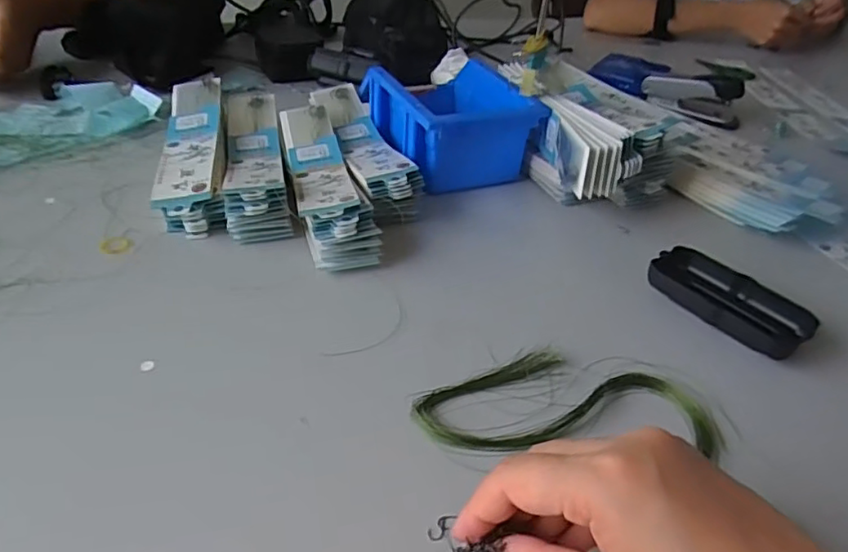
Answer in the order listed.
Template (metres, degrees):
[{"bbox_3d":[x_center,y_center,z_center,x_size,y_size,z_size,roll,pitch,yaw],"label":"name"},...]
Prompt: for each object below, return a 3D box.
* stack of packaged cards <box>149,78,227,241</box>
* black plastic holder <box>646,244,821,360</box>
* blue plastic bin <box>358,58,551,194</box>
[{"bbox_3d":[-0.202,-0.111,0.525,0.052,0.052,0.192,-6,39,-13],"label":"stack of packaged cards"},{"bbox_3d":[0.218,0.019,0.430,0.055,0.022,0.108,-23,45,-30],"label":"black plastic holder"},{"bbox_3d":[0.019,-0.159,0.593,0.125,0.076,0.166,-14,41,-21],"label":"blue plastic bin"}]

